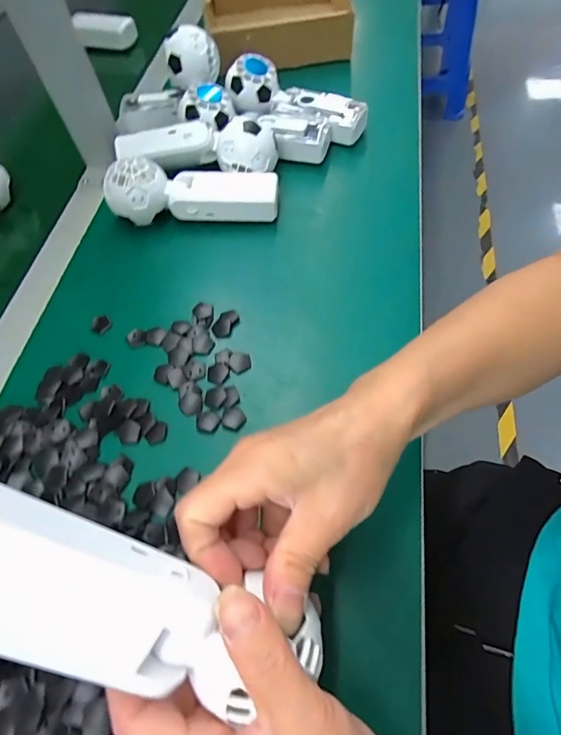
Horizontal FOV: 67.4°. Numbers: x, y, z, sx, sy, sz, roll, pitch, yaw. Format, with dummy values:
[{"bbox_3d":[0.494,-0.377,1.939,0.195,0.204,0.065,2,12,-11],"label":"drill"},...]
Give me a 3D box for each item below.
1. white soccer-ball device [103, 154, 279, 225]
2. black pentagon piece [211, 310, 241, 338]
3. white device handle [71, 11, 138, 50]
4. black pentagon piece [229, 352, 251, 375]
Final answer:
[{"bbox_3d":[-0.088,-0.175,0.421,0.169,0.057,0.045,-2,60,2],"label":"white soccer-ball device"},{"bbox_3d":[-0.049,-0.039,0.372,0.018,0.004,0.029,19,64,16],"label":"black pentagon piece"},{"bbox_3d":[-0.269,-0.517,0.645,0.094,0.034,0.033,-1,60,6],"label":"white device handle"},{"bbox_3d":[-0.034,-0.005,0.352,0.018,0.004,0.019,-29,61,-10],"label":"black pentagon piece"}]

